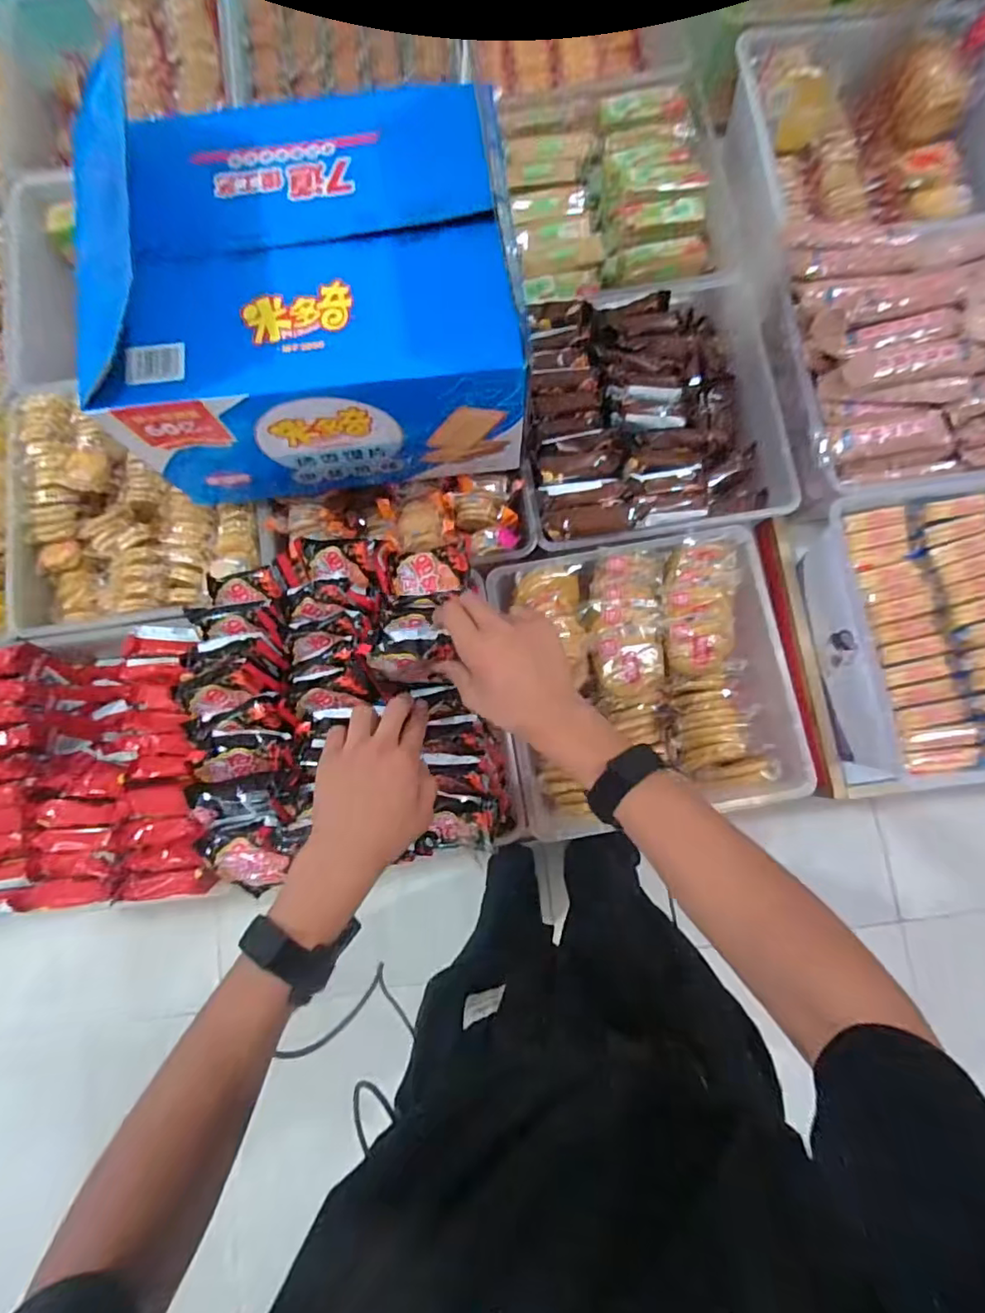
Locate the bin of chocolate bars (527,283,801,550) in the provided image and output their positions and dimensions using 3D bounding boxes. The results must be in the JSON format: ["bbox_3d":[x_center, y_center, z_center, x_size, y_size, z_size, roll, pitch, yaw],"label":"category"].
[{"bbox_3d":[0.176,-0.266,0.653,0.274,0.091,0.276,-8,81,0],"label":"bin of chocolate bars"}]

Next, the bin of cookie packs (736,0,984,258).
[{"bbox_3d":[0.422,-0.545,0.640,0.261,0.095,0.297,-10,81,-1],"label":"bin of cookie packs"}]

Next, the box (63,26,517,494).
[{"bbox_3d":[-0.158,-0.324,0.546,0.331,0.195,0.264,-6,81,0],"label":"box"}]

